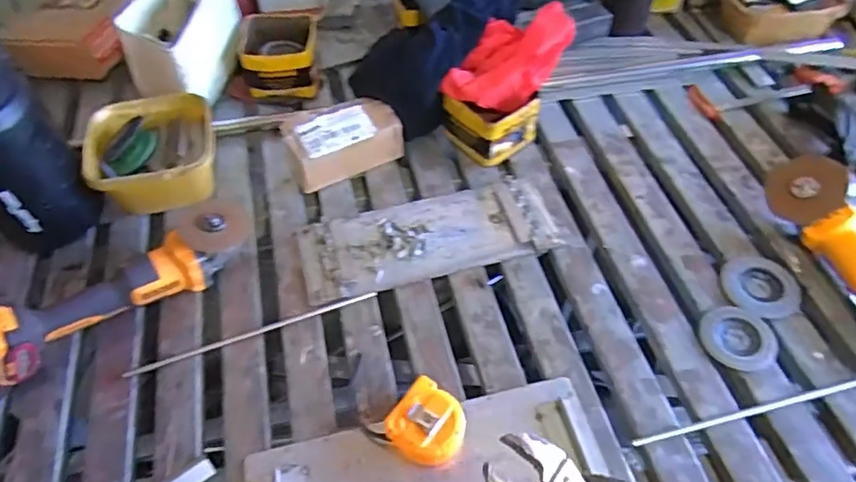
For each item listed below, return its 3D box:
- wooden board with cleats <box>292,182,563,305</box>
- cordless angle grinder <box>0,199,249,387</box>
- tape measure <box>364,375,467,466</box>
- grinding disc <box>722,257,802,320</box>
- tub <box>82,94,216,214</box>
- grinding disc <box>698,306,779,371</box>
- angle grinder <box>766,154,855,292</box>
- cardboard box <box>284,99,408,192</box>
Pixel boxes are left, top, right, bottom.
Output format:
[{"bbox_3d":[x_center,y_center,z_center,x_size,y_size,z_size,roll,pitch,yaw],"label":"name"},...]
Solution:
[{"bbox_3d":[-0.004,-0.013,0.829,0.348,0.018,0.145,-14,55,-9],"label":"wooden board with cleats"},{"bbox_3d":[-0.393,0.056,0.707,0.375,0.123,0.084,-33,59,-22],"label":"cordless angle grinder"},{"bbox_3d":[-0.002,0.206,0.646,0.084,0.045,0.081,35,62,23],"label":"tape measure"},{"bbox_3d":[0.435,0.060,0.763,0.090,0.017,0.096,0,54,0],"label":"grinding disc"},{"bbox_3d":[-0.393,-0.122,0.859,0.165,0.095,0.181,-12,53,-9],"label":"tub"},{"bbox_3d":[0.387,0.119,0.724,0.089,0.013,0.079,34,61,23],"label":"grinding disc"},{"bbox_3d":[0.552,0.016,0.752,0.081,0.098,0.289,-19,55,-14],"label":"angle grinder"},{"bbox_3d":[-0.128,-0.153,0.891,0.165,0.075,0.096,-23,57,-15],"label":"cardboard box"}]

